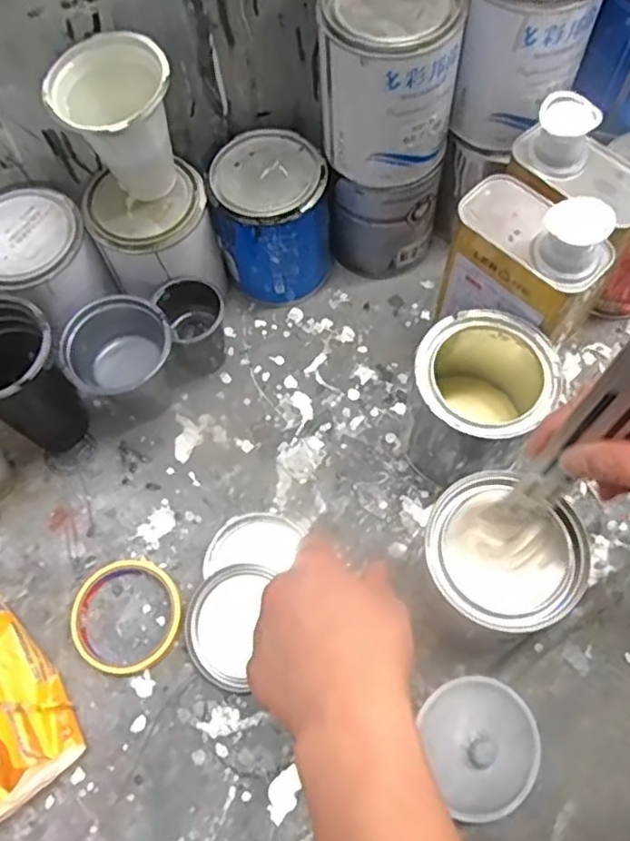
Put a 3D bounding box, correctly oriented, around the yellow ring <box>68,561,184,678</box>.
[{"bbox_3d":[-0.159,0.163,0.559,0.090,0.014,0.091,-1,66,1],"label":"yellow ring"}]

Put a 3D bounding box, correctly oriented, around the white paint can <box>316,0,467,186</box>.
[{"bbox_3d":[0.062,-0.280,0.537,0.101,0.133,0.109,-1,65,2],"label":"white paint can"}]

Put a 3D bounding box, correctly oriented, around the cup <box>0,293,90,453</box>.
[{"bbox_3d":[-0.248,-0.026,0.579,0.084,0.158,0.087,-1,66,1],"label":"cup"}]

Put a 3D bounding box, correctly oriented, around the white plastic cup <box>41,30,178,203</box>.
[{"bbox_3d":[-0.151,-0.228,0.536,0.085,0.117,0.078,-1,65,2],"label":"white plastic cup"}]

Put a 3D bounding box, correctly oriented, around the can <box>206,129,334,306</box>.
[{"bbox_3d":[-0.039,-0.191,0.649,0.105,0.136,0.099,-1,66,1],"label":"can"}]

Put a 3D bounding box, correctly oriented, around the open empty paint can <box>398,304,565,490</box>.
[{"bbox_3d":[0.132,-0.017,0.564,0.110,0.131,0.112,-1,66,1],"label":"open empty paint can"}]

